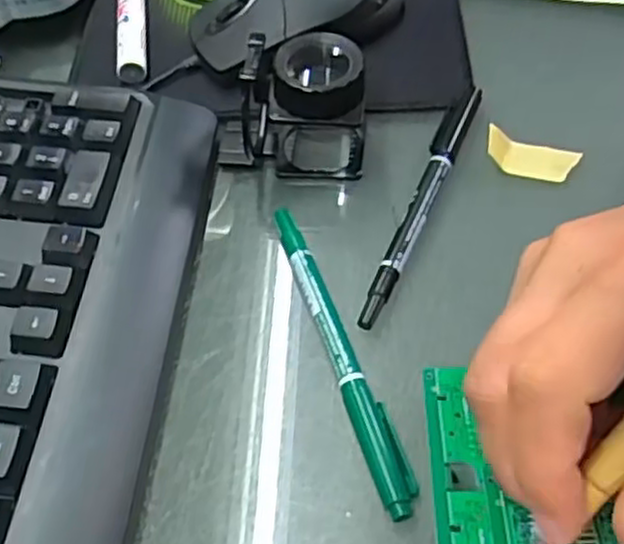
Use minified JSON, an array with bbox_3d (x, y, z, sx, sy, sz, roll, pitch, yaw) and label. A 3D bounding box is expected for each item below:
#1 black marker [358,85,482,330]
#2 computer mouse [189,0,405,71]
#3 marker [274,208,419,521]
[{"bbox_3d":[0.050,-0.034,0.326,0.012,0.011,0.141,17,58,16],"label":"black marker"},{"bbox_3d":[-0.006,-0.134,0.380,0.110,0.035,0.053,-22,56,-11],"label":"computer mouse"},{"bbox_3d":[0.011,0.029,0.285,0.014,0.012,0.139,-17,55,-7],"label":"marker"}]

